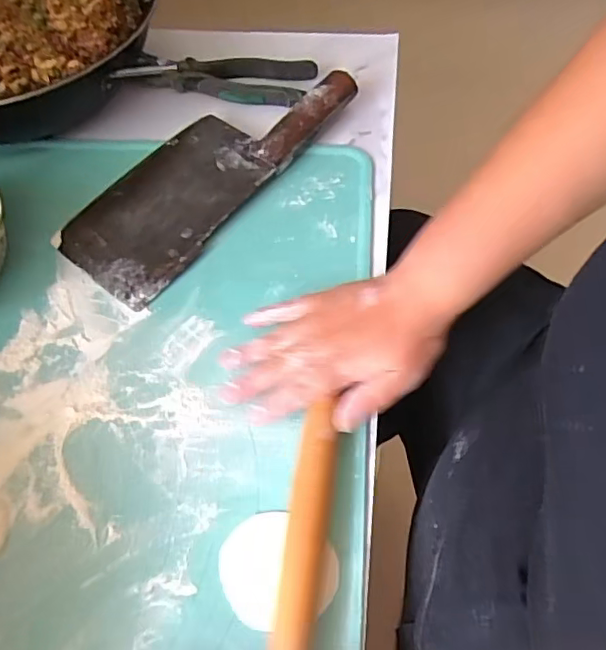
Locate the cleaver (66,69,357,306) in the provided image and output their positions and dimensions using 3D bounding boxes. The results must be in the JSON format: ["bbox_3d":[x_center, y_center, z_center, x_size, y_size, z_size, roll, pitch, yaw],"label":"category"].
[{"bbox_3d":[-0.083,-0.147,0.504,0.120,0.034,0.291,34,65,20],"label":"cleaver"}]

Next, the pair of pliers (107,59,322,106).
[{"bbox_3d":[-0.088,-0.254,0.578,0.192,0.022,0.062,5,59,4],"label":"pair of pliers"}]

